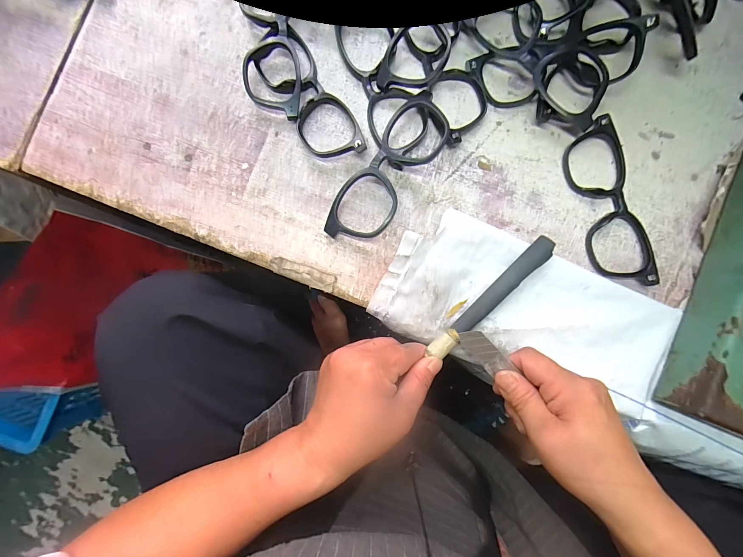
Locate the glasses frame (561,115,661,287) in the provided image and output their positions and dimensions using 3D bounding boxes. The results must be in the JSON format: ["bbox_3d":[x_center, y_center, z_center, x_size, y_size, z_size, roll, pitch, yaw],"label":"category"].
[{"bbox_3d":[0.195,-0.061,0.267,0.047,0.012,0.139,-15,88,0],"label":"glasses frame"}]

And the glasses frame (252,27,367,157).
[{"bbox_3d":[-0.053,-0.151,0.271,0.046,0.014,0.125,-33,88,0],"label":"glasses frame"}]

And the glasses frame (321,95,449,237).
[{"bbox_3d":[0.016,-0.088,0.265,0.048,0.020,0.140,35,89,2],"label":"glasses frame"}]

